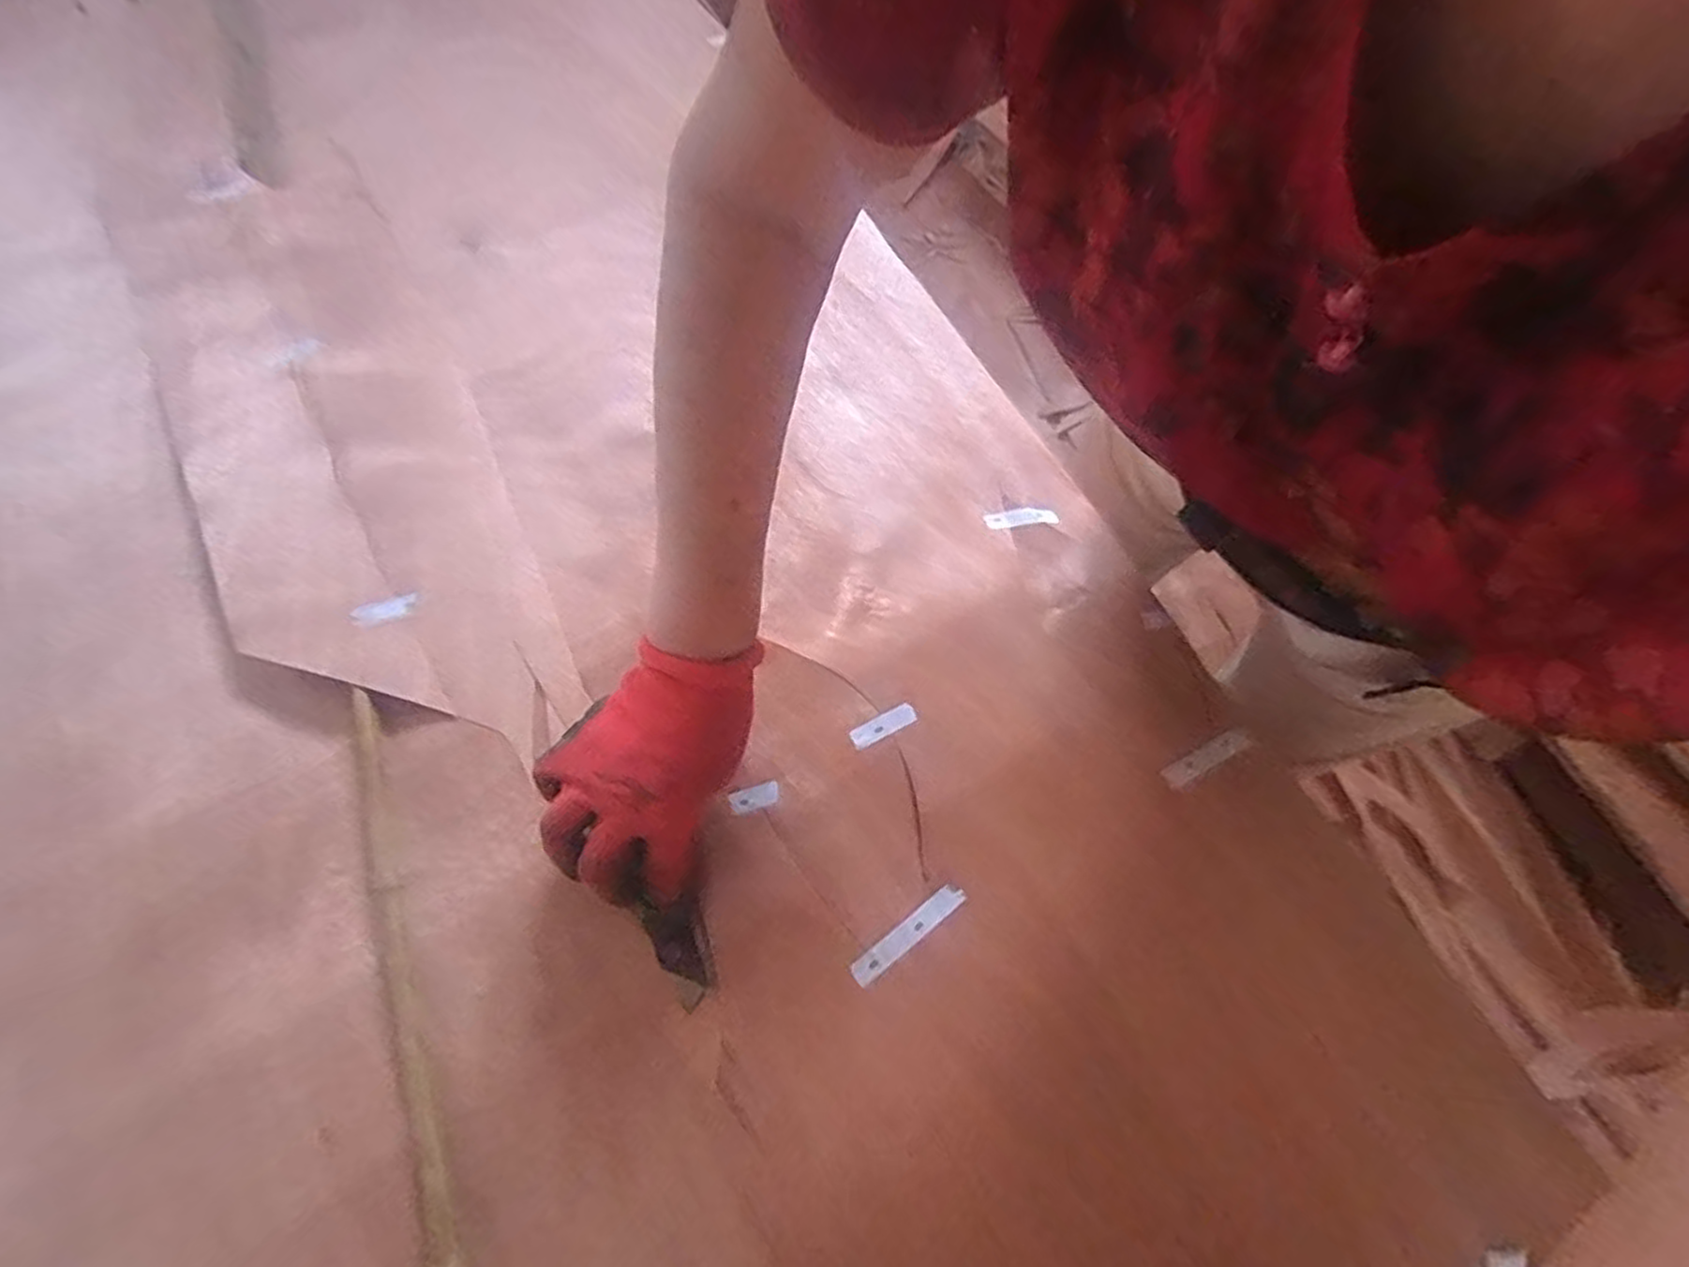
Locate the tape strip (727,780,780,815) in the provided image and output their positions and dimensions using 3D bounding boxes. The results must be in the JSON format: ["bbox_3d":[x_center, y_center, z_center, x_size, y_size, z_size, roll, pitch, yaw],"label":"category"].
[{"bbox_3d":[-0.055,0.101,0.458,0.030,0.004,0.015,-21,68,-6],"label":"tape strip"}]

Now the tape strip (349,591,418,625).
[{"bbox_3d":[-0.319,-0.017,0.514,0.041,0.005,0.017,-21,68,-5],"label":"tape strip"}]

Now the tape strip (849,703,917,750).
[{"bbox_3d":[0.025,0.058,0.471,0.043,0.004,0.013,-28,69,-8],"label":"tape strip"}]

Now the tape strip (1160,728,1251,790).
[{"bbox_3d":[0.230,0.079,0.473,0.064,0.004,0.014,-26,75,-15],"label":"tape strip"}]

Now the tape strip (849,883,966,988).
[{"bbox_3d":[0.037,0.173,0.427,0.076,0.004,0.014,-37,71,-11],"label":"tape strip"}]

